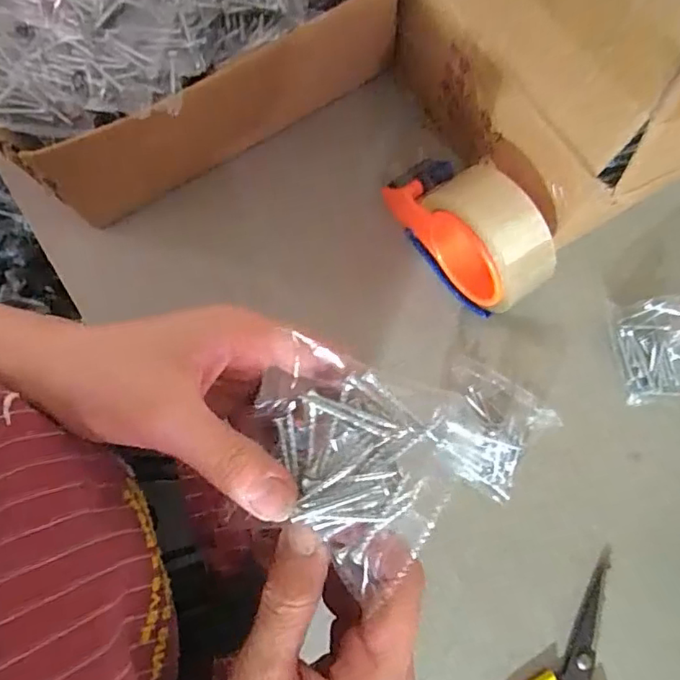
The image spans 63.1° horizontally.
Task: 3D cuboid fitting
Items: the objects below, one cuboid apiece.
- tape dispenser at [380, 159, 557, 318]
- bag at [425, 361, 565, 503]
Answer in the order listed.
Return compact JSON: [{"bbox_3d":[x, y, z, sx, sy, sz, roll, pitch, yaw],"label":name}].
[{"bbox_3d":[0.091,-0.085,0.421,0.058,0.097,0.142,-39,80,-7],"label":"tape dispenser"},{"bbox_3d":[0.110,0.069,0.426,0.082,0.024,0.077,33,80,8],"label":"bag"}]

